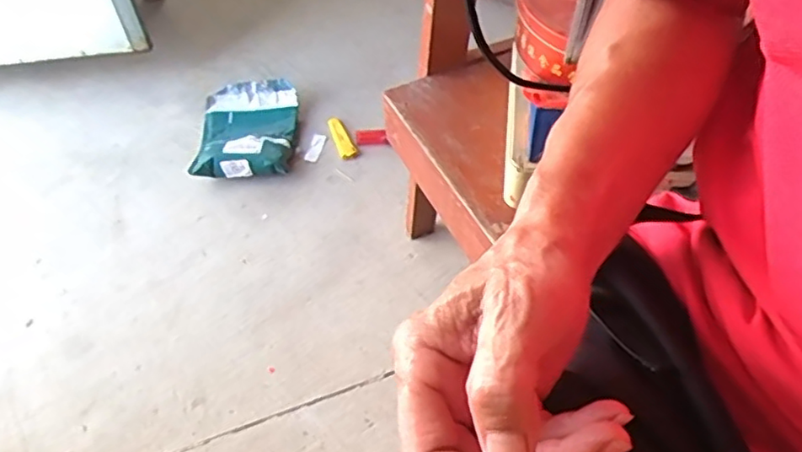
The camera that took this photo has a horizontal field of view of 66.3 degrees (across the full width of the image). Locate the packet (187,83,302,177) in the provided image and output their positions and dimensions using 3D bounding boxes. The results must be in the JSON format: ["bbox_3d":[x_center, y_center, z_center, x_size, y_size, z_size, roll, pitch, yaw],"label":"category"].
[{"bbox_3d":[-0.323,-0.199,1.290,0.201,0.063,0.254,-3,48,-1],"label":"packet"}]

